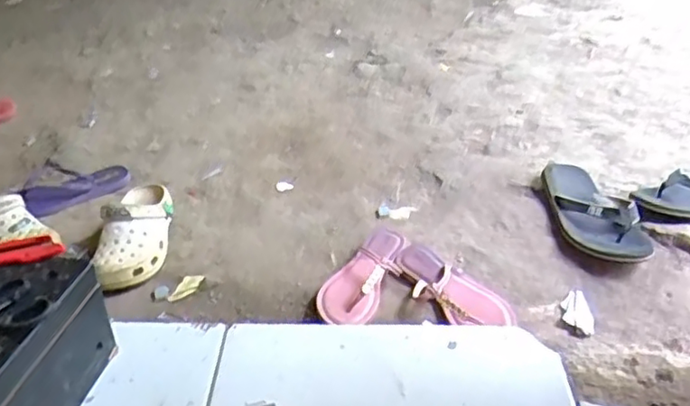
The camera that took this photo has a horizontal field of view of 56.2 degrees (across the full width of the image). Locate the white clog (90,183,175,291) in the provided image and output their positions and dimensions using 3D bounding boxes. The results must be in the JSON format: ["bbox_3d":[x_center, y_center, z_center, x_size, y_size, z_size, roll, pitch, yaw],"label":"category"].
[{"bbox_3d":[-0.339,0.044,1.062,0.097,0.093,0.234,1,34,1],"label":"white clog"}]

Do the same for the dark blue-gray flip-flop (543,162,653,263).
[{"bbox_3d":[0.406,0.015,1.082,0.117,0.072,0.251,-11,36,-15],"label":"dark blue-gray flip-flop"}]

